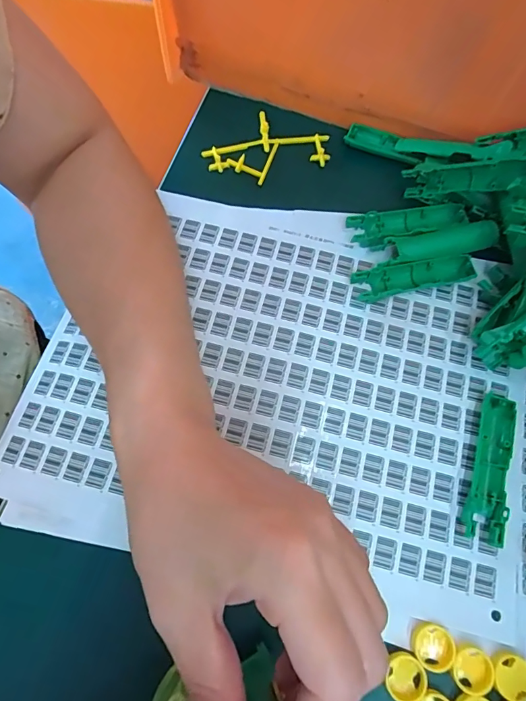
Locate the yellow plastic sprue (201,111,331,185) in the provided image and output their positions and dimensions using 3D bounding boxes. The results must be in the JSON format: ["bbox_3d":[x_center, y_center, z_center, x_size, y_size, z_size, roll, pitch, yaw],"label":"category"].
[{"bbox_3d":[0.003,-0.144,0.298,0.084,0.009,0.059,15,71,6],"label":"yellow plastic sprue"}]

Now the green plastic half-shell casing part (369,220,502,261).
[{"bbox_3d":[0.110,-0.069,0.269,0.074,0.010,0.019,-10,71,-3],"label":"green plastic half-shell casing part"}]

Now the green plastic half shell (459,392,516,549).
[{"bbox_3d":[0.125,0.063,0.230,0.017,0.010,0.079,19,71,7],"label":"green plastic half shell"}]

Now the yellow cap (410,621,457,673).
[{"bbox_3d":[0.082,0.143,0.204,0.021,0.004,0.019,36,74,12],"label":"yellow cap"}]

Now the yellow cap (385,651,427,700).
[{"bbox_3d":[0.068,0.156,0.201,0.018,0.005,0.020,12,71,5],"label":"yellow cap"}]

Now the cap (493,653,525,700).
[{"bbox_3d":[0.119,0.155,0.199,0.018,0.004,0.018,0,70,0],"label":"cap"}]

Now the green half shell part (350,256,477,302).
[{"bbox_3d":[0.094,-0.047,0.265,0.077,0.011,0.019,-12,71,-4],"label":"green half shell part"}]

